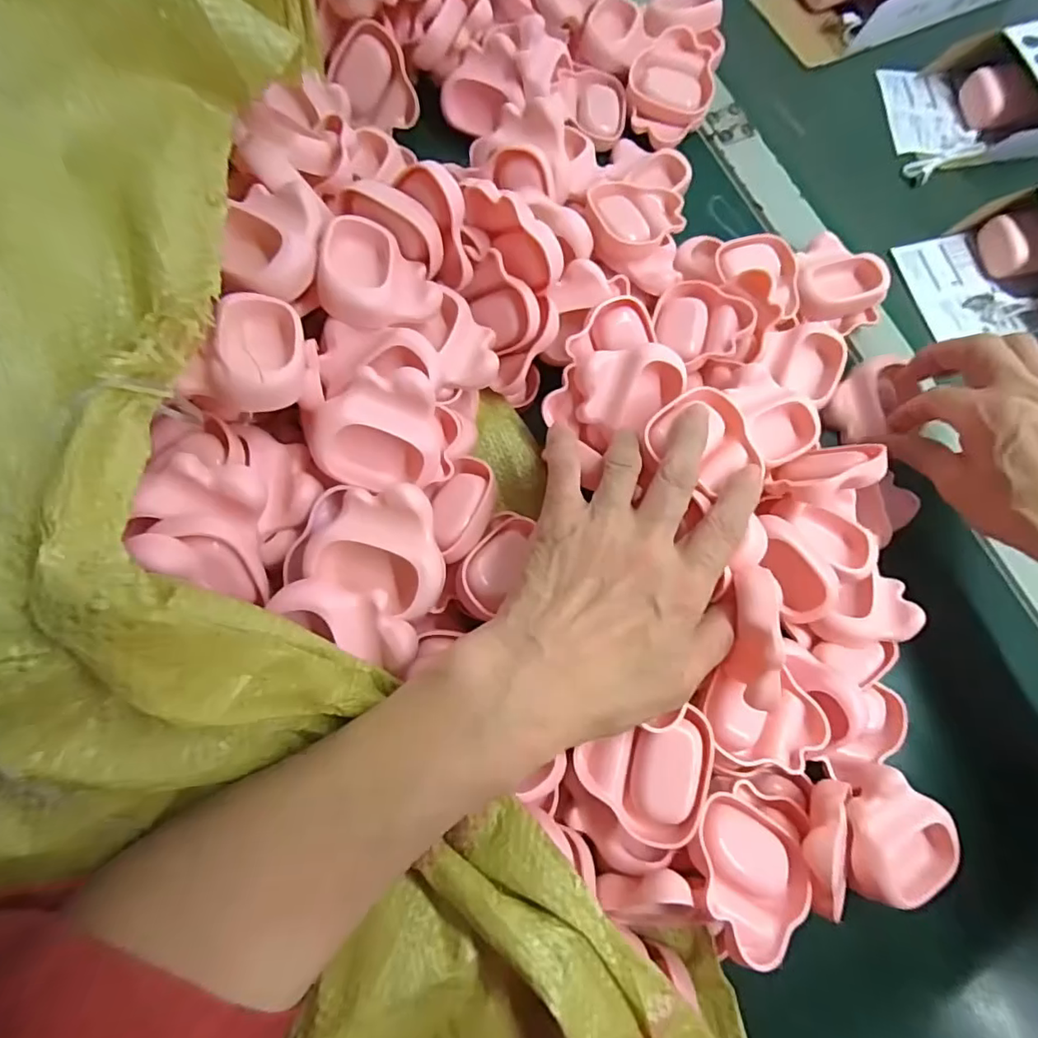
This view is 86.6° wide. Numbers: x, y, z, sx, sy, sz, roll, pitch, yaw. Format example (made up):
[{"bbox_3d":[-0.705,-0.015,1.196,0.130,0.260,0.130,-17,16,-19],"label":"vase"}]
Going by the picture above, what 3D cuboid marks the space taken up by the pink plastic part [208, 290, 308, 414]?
[{"bbox_3d":[-0.114,-0.074,0.244,0.038,0.018,0.055,4,66,-41],"label":"pink plastic part"}]

